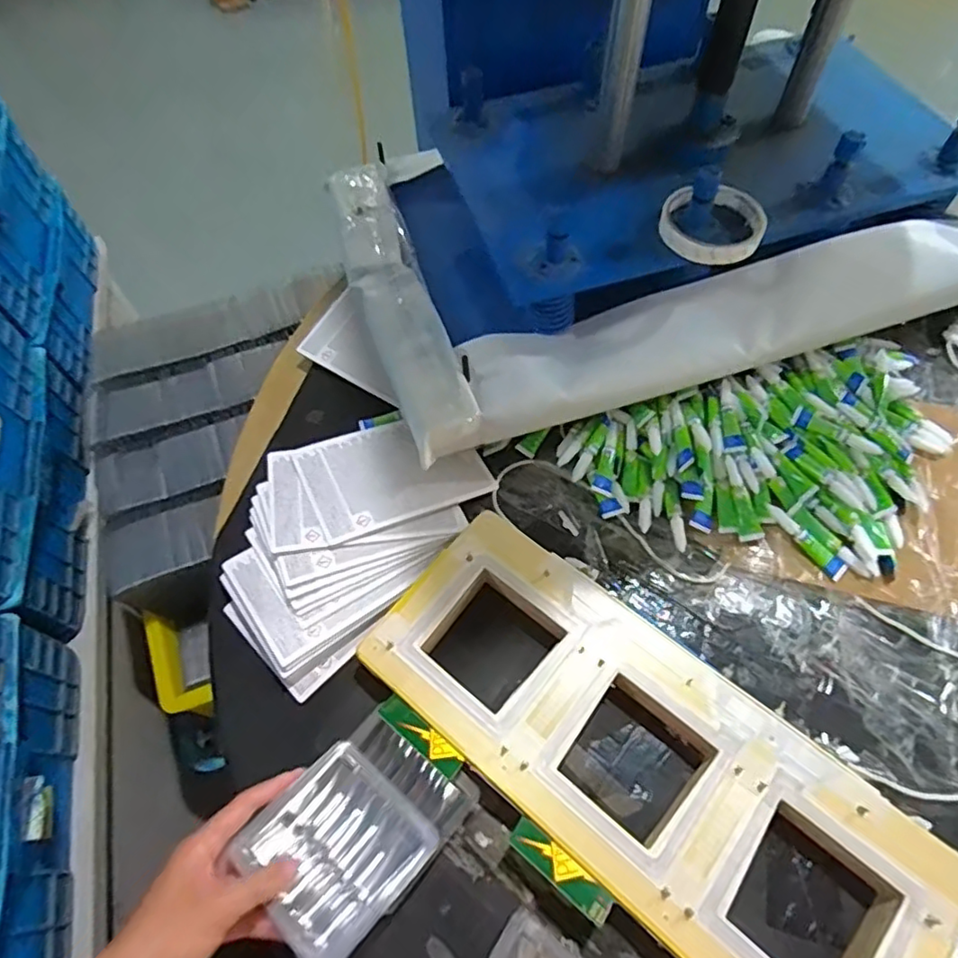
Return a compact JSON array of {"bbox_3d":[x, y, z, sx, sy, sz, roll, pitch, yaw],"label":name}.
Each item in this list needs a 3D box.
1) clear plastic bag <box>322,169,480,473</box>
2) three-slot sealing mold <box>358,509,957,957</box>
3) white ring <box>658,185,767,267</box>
[{"bbox_3d":[-0.090,-0.194,0.644,0.070,0.048,0.393,-17,62,-8],"label":"clear plastic bag"},{"bbox_3d":[0.117,0.205,0.465,0.422,0.036,0.171,36,67,19],"label":"three-slot sealing mold"},{"bbox_3d":[0.207,-0.227,0.554,0.088,0.015,0.088,-1,61,1],"label":"white ring"}]

